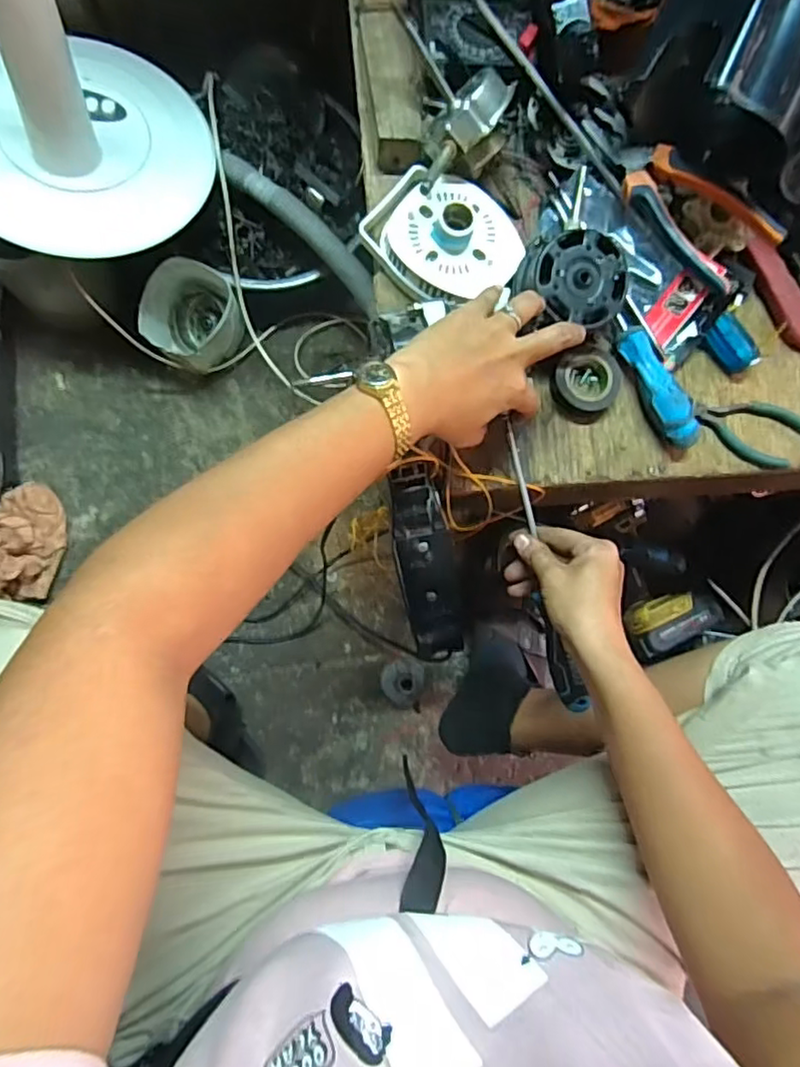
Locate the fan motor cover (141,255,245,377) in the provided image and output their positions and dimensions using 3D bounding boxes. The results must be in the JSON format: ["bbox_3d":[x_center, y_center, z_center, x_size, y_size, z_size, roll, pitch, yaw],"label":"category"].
[{"bbox_3d":[-0.273,-0.283,0.806,0.101,0.096,0.116,37,81,0],"label":"fan motor cover"}]

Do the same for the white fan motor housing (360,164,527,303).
[{"bbox_3d":[0.038,-0.254,0.518,0.129,0.043,0.100,43,81,1],"label":"white fan motor housing"}]

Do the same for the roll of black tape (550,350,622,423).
[{"bbox_3d":[0.166,-0.131,0.533,0.060,0.020,0.058,1,83,-5],"label":"roll of black tape"}]

